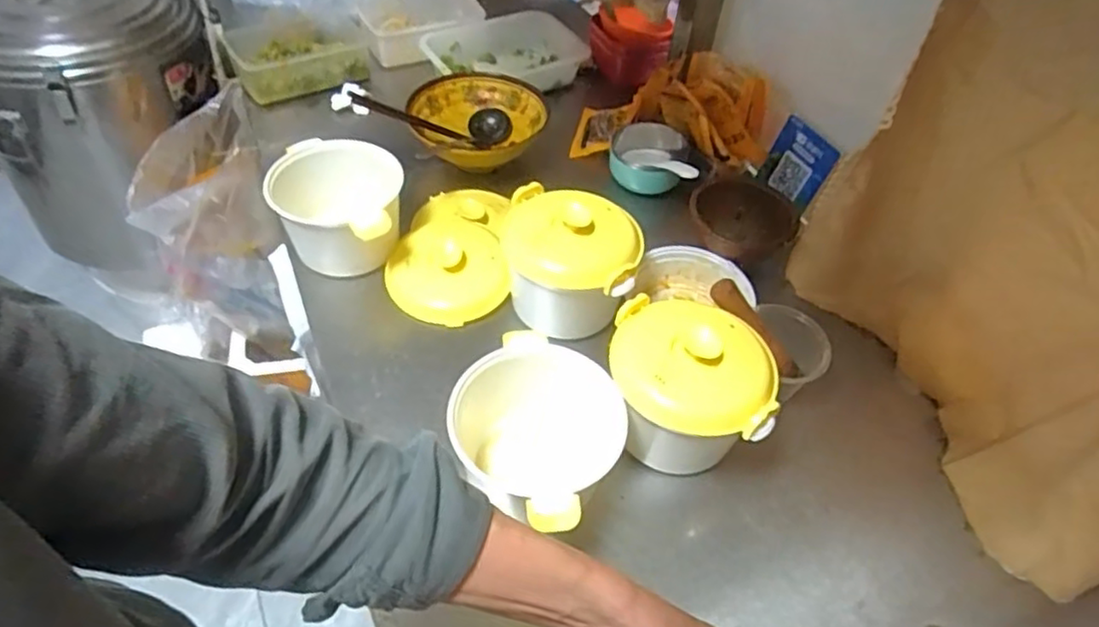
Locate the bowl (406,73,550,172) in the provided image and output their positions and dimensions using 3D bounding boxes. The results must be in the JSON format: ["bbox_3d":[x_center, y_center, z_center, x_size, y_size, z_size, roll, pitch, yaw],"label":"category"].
[{"bbox_3d":[-0.124,-0.299,1.074,0.217,0.084,0.225,2,49,-3],"label":"bowl"}]

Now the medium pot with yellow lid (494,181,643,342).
[{"bbox_3d":[0.024,-0.061,0.845,0.162,0.143,0.149,2,49,-3],"label":"medium pot with yellow lid"}]

